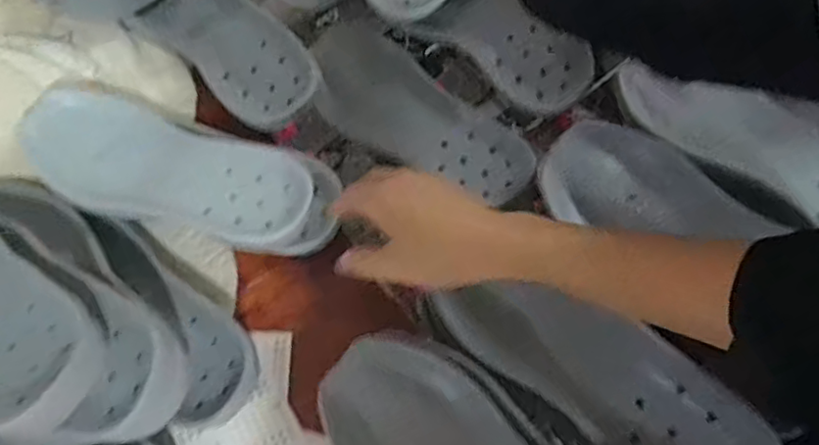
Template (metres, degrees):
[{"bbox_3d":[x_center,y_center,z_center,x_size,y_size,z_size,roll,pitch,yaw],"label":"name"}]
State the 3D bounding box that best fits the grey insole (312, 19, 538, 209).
[{"bbox_3d":[-0.002,-0.108,0.618,0.266,0.040,0.105,43,79,13],"label":"grey insole"}]

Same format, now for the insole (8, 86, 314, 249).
[{"bbox_3d":[-0.217,-0.050,0.543,0.263,0.037,0.103,17,74,9],"label":"insole"}]

